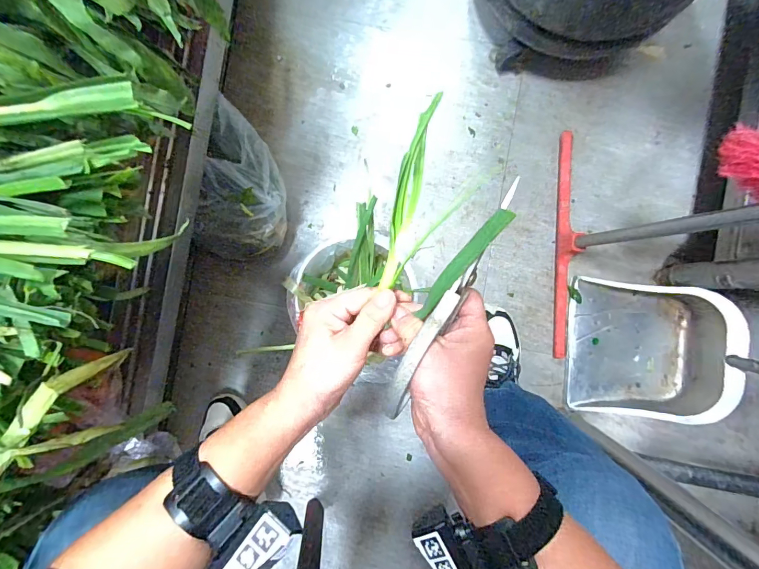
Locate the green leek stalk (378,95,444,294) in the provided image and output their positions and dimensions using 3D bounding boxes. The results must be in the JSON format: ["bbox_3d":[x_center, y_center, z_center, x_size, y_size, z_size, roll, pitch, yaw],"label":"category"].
[{"bbox_3d":[0.024,-0.071,0.301,0.020,0.027,0.149,12,97,3],"label":"green leek stalk"}]

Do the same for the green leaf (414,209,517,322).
[{"bbox_3d":[0.060,-0.015,0.287,0.012,0.011,0.102,37,123,2],"label":"green leaf"}]

